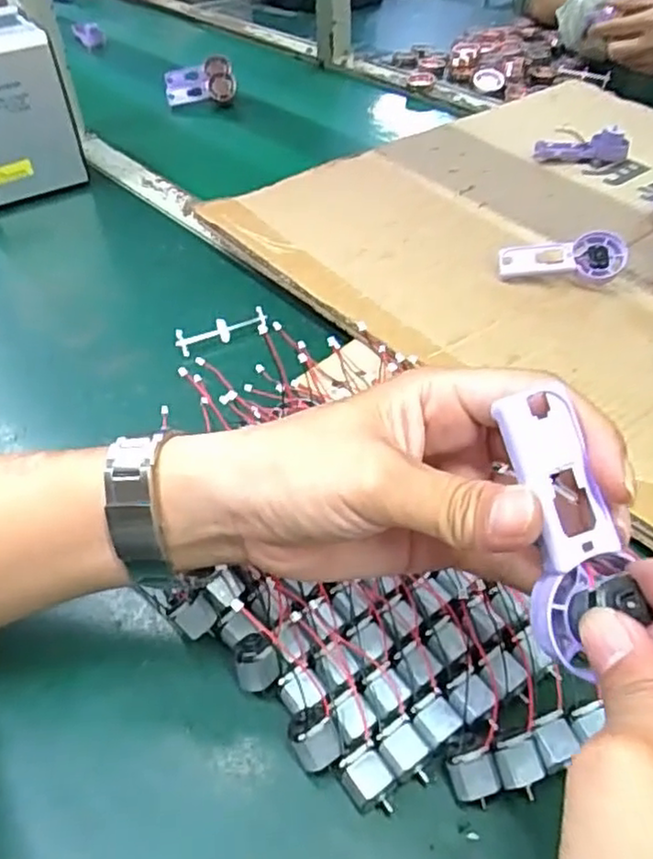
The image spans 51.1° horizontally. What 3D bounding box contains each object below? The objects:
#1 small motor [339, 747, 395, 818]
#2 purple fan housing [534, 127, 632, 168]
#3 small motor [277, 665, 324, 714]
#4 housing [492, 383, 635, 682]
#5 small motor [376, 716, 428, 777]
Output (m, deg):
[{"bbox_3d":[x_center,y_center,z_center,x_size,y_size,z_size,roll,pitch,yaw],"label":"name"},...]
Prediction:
[{"bbox_3d":[0.019,0.154,0.296,0.018,0.019,0.023,-23,48,-21],"label":"small motor"},{"bbox_3d":[0.260,-0.286,0.696,0.093,0.029,0.024,-4,44,-3],"label":"purple fan housing"},{"bbox_3d":[-0.012,0.126,0.323,0.017,0.017,0.018,-22,48,-21],"label":"small motor"},{"bbox_3d":[0.075,0.033,0.213,0.030,0.086,0.009,-9,3,-3],"label":"housing"},{"bbox_3d":[0.034,0.143,0.303,0.018,0.015,0.023,-25,49,-23],"label":"small motor"}]

